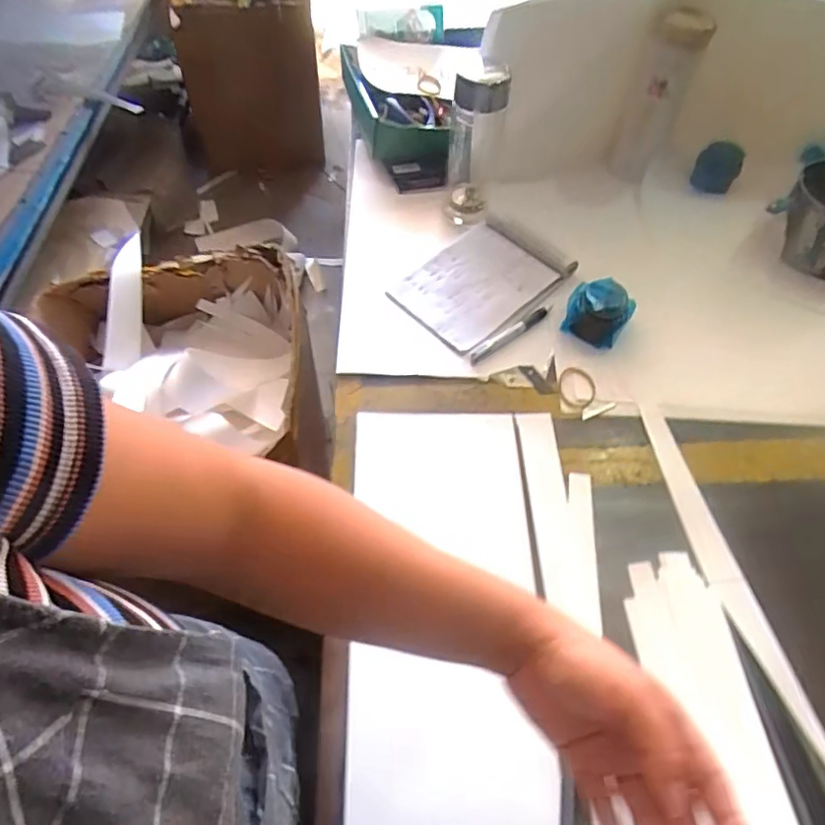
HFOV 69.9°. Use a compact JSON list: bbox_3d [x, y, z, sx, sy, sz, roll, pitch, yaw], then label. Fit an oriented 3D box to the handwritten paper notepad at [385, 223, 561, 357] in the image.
[{"bbox_3d":[0.078,-0.167,0.763,0.193,0.013,0.152,-39,64,-25],"label":"handwritten paper notepad"}]

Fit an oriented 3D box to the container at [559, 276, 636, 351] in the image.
[{"bbox_3d":[0.223,-0.121,0.707,0.071,0.045,0.065,1,55,-1],"label":"container"}]

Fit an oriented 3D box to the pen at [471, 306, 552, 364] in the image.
[{"bbox_3d":[0.118,-0.096,0.717,0.130,0.008,0.016,-35,63,-23],"label":"pen"}]

